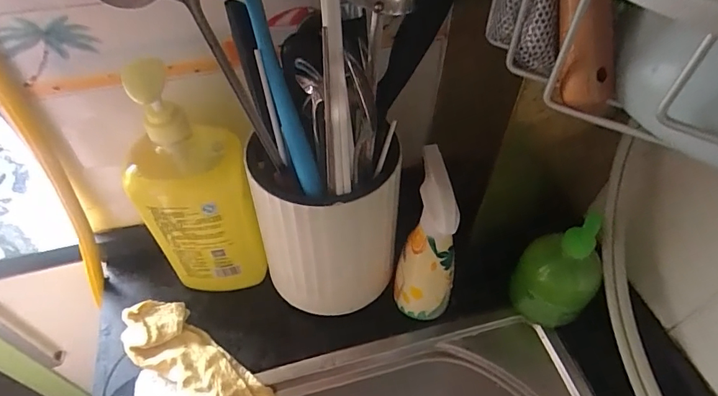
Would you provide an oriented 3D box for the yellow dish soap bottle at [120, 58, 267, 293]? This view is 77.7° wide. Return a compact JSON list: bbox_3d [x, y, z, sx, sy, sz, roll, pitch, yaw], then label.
[{"bbox_3d":[-0.168,0.011,0.473,0.111,0.269,0.078,-14,52,-11],"label":"yellow dish soap bottle"}]

